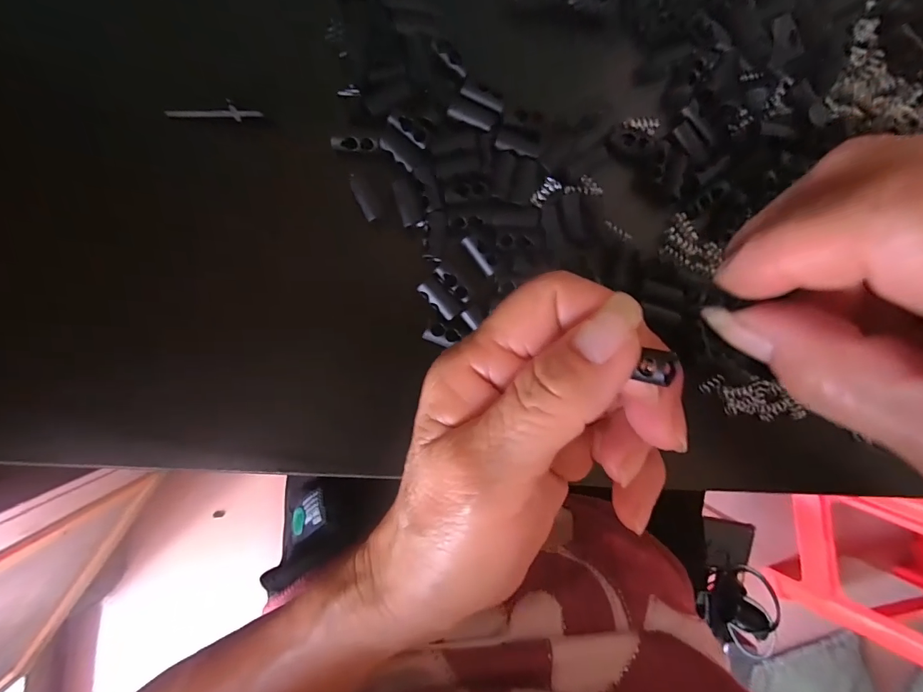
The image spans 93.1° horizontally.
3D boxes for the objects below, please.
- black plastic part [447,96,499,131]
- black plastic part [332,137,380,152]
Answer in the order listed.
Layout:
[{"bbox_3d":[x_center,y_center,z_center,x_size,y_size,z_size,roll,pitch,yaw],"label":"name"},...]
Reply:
[{"bbox_3d":[0.005,-0.091,0.171,0.019,0.004,0.008,20,87,-2],"label":"black plastic part"},{"bbox_3d":[-0.041,-0.077,0.167,0.017,0.004,0.004,-2,88,-3],"label":"black plastic part"}]

